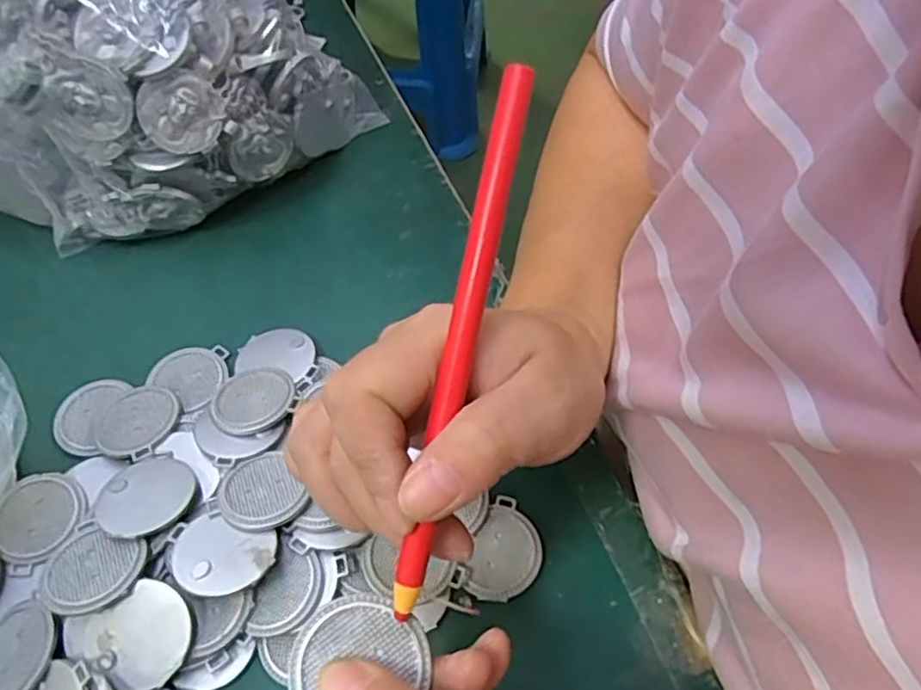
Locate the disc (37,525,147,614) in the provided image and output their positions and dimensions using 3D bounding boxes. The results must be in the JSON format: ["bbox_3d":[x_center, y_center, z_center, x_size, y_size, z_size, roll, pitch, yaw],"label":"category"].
[{"bbox_3d":[-0.150,0.091,0.273,0.039,0.005,0.034,16,60,8],"label":"disc"}]

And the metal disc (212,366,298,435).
[{"bbox_3d":[-0.101,0.026,0.330,0.039,0.004,0.038,-2,44,2],"label":"metal disc"}]

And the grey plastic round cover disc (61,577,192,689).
[{"bbox_3d":[-0.130,0.117,0.268,0.047,0.008,0.038,-25,76,-11],"label":"grey plastic round cover disc"}]

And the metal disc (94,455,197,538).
[{"bbox_3d":[-0.137,0.065,0.297,0.040,0.004,0.040,0,36,0],"label":"metal disc"}]

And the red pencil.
[{"bbox_3d":[0.000,0.001,0.195,0.010,0.006,0.158,13,93,6],"label":"red pencil"}]

